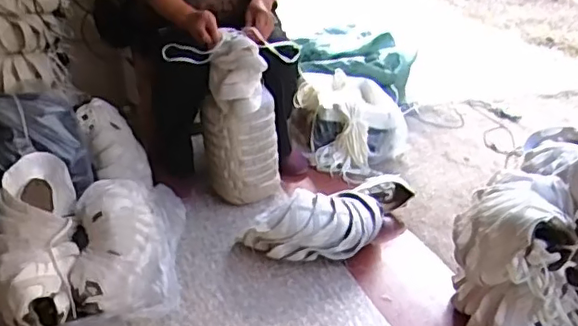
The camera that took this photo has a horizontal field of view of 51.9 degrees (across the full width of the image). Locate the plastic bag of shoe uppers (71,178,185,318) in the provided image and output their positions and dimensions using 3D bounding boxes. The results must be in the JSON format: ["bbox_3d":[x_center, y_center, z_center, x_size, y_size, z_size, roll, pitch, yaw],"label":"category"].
[{"bbox_3d":[-0.357,0.172,1.358,0.228,0.171,0.396,-6,28,-8],"label":"plastic bag of shoe uppers"}]

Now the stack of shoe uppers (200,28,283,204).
[{"bbox_3d":[-0.120,-0.105,1.569,0.181,0.447,0.149,-13,30,-21],"label":"stack of shoe uppers"}]

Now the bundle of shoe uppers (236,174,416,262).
[{"bbox_3d":[0.135,0.107,1.489,0.494,0.152,0.246,-19,33,-30],"label":"bundle of shoe uppers"}]

